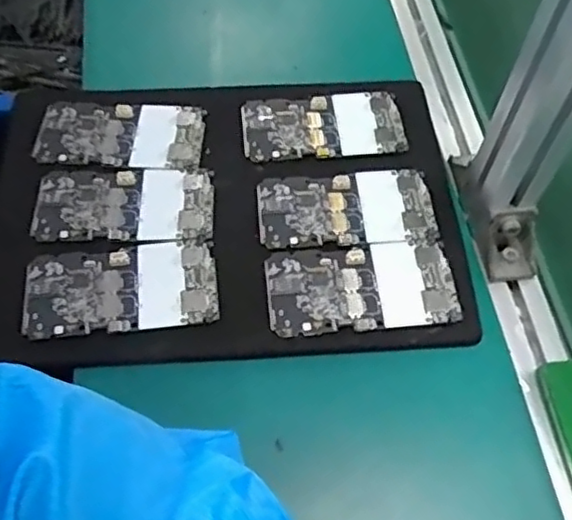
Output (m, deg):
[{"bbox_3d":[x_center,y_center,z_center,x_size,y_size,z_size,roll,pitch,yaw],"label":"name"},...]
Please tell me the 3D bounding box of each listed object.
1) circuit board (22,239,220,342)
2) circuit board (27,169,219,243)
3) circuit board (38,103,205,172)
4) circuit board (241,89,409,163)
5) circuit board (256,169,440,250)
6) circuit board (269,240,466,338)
[{"bbox_3d":[-0.115,0.020,0.452,0.131,0.007,0.064,-7,60,-5],"label":"circuit board"},{"bbox_3d":[-0.120,-0.044,0.486,0.128,0.005,0.067,0,60,-1],"label":"circuit board"},{"bbox_3d":[-0.132,-0.103,0.520,0.130,0.004,0.067,5,60,1],"label":"circuit board"},{"bbox_3d":[0.031,-0.112,0.533,0.131,0.004,0.067,-8,60,-6],"label":"circuit board"},{"bbox_3d":[0.045,-0.040,0.489,0.131,0.008,0.069,-4,60,-4],"label":"circuit board"},{"bbox_3d":[0.053,0.018,0.456,0.130,0.010,0.066,-5,60,-4],"label":"circuit board"}]

